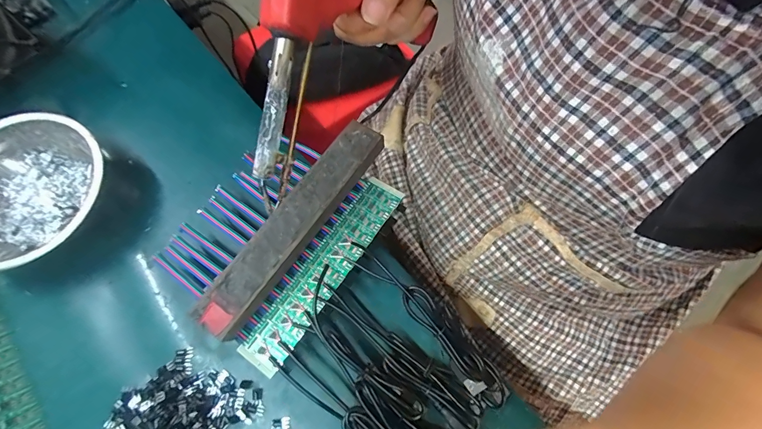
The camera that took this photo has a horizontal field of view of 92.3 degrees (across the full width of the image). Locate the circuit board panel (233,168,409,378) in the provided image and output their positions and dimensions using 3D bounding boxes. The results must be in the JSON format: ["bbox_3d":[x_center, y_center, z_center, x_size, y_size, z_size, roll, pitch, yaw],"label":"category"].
[{"bbox_3d":[-0.040,0.039,0.277,0.032,0.004,0.164,30,71,17],"label":"circuit board panel"}]

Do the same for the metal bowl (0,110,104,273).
[{"bbox_3d":[-0.274,-0.015,0.287,0.120,0.040,0.125,6,68,1],"label":"metal bowl"}]

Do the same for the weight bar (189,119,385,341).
[{"bbox_3d":[-0.062,0.006,0.278,0.035,0.023,0.185,33,71,11],"label":"weight bar"}]

